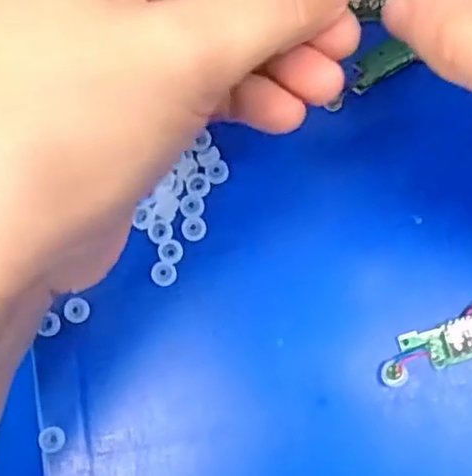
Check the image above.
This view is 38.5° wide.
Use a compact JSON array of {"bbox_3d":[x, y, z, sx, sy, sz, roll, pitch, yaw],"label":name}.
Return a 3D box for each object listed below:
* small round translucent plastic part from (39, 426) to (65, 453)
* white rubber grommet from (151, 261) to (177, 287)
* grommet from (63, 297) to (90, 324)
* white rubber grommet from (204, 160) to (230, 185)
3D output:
[{"bbox_3d":[-0.057,0.063,0.210,0.006,0.004,0.008,-11,75,-2],"label":"small round translucent plastic part"},{"bbox_3d":[-0.023,0.012,0.219,0.008,0.004,0.008,0,75,1],"label":"white rubber grommet"},{"bbox_3d":[-0.052,0.024,0.219,0.008,0.004,0.008,0,75,1],"label":"grommet"},{"bbox_3d":[-0.006,-0.022,0.225,0.008,0.004,0.007,-24,76,-5],"label":"white rubber grommet"}]

